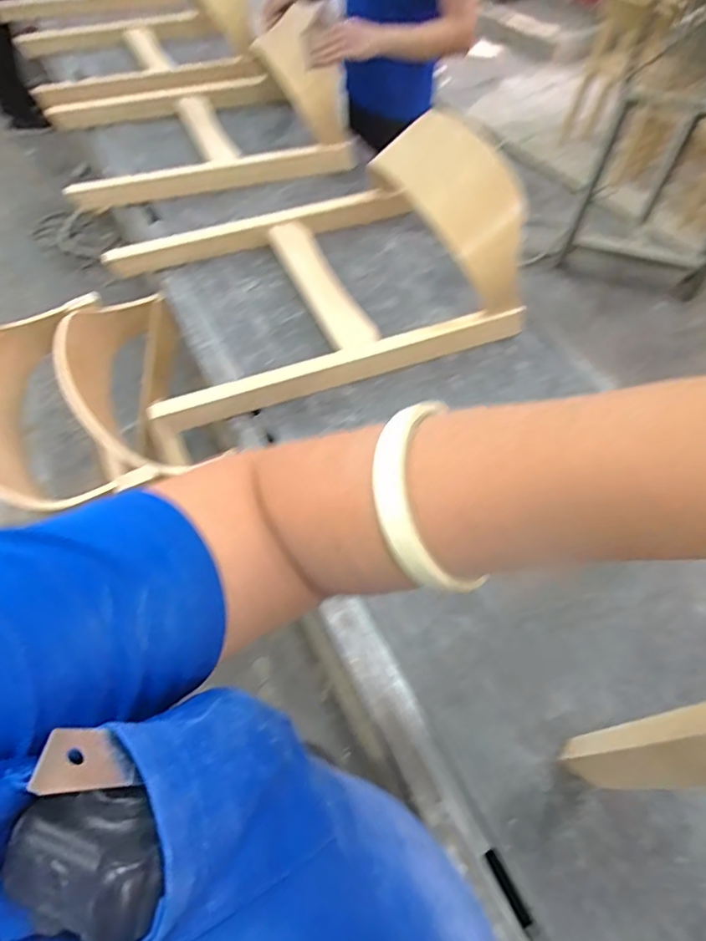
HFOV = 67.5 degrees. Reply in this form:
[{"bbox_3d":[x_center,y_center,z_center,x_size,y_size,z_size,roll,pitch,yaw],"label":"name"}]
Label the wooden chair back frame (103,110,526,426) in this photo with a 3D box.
[{"bbox_3d":[-0.099,-0.450,1.028,0.727,0.252,0.552,-18,58,-14],"label":"wooden chair back frame"}]

